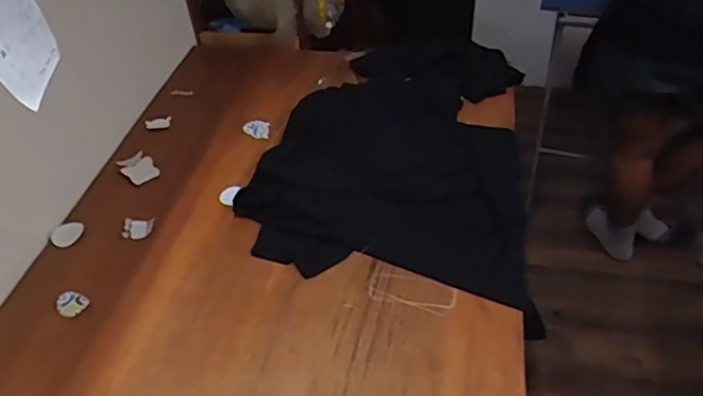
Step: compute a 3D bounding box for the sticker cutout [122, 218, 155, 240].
[{"bbox_3d":[-0.420,0.061,1.186,0.058,0.008,0.051,0,59,3],"label":"sticker cutout"}]

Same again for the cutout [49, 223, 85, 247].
[{"bbox_3d":[-0.558,0.070,1.187,0.056,0.008,0.062,26,50,28],"label":"cutout"}]

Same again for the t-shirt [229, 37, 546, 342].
[{"bbox_3d":[0.125,-0.114,1.339,0.570,0.070,0.800,13,54,6],"label":"t-shirt"}]

